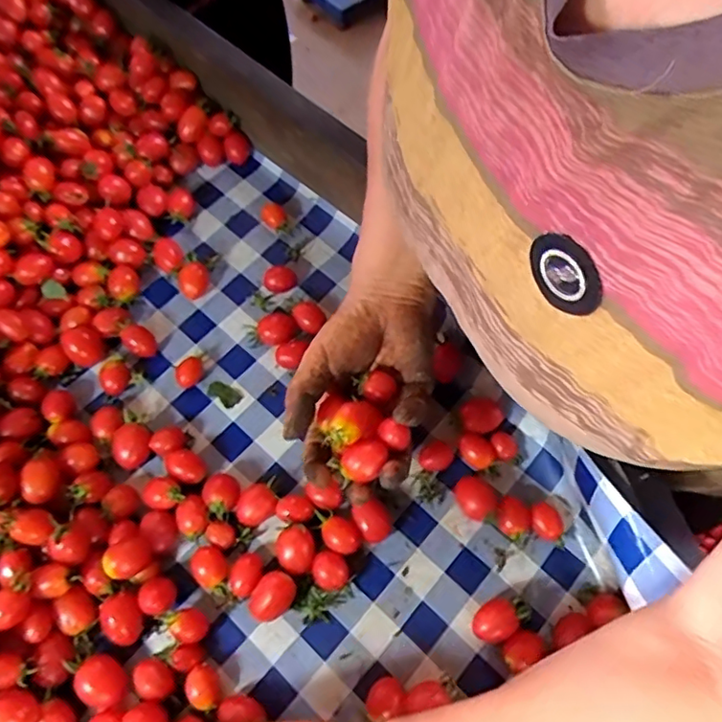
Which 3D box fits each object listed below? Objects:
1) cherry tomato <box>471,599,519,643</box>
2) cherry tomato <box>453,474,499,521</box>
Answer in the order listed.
[{"bbox_3d":[0.090,0.176,0.404,0.029,0.020,0.023,-26,65,-11],"label":"cherry tomato"},{"bbox_3d":[0.082,0.101,0.438,0.031,0.021,0.027,38,70,19],"label":"cherry tomato"}]

